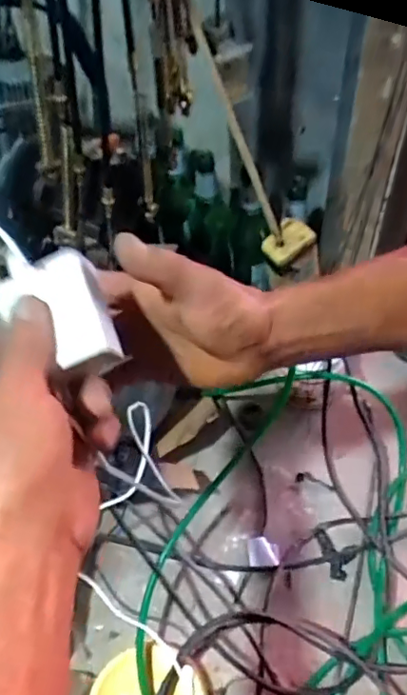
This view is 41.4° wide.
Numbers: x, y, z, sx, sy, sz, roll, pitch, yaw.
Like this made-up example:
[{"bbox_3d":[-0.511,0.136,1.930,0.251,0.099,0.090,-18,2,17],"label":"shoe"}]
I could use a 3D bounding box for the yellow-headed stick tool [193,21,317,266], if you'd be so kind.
[{"bbox_3d":[0.046,-0.202,0.559,0.055,0.262,0.062,-40,29,-23],"label":"yellow-headed stick tool"}]

